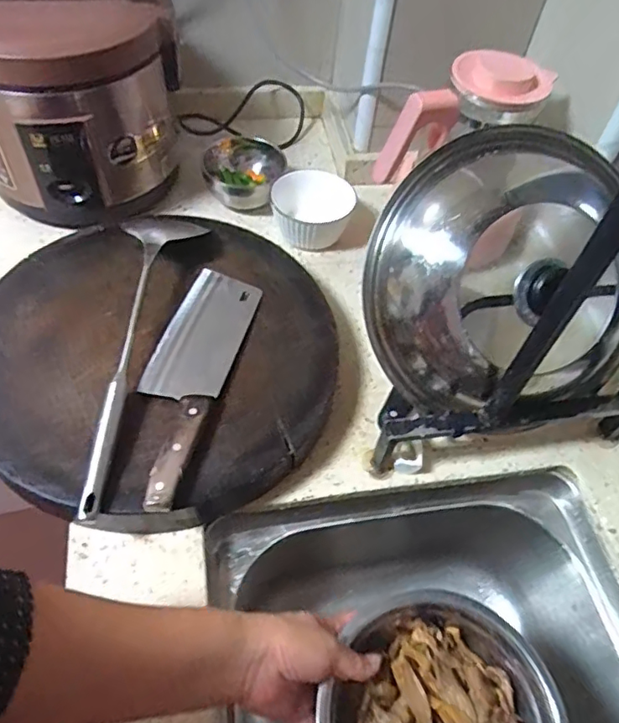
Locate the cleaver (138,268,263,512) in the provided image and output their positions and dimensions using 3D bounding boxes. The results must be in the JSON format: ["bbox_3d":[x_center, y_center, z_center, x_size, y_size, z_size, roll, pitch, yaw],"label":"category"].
[{"bbox_3d":[-0.124,0.009,0.571,0.079,0.021,0.286,14,53,5],"label":"cleaver"}]

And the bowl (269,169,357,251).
[{"bbox_3d":[0.005,-0.202,0.765,0.107,0.056,0.107,3,53,-4],"label":"bowl"}]

